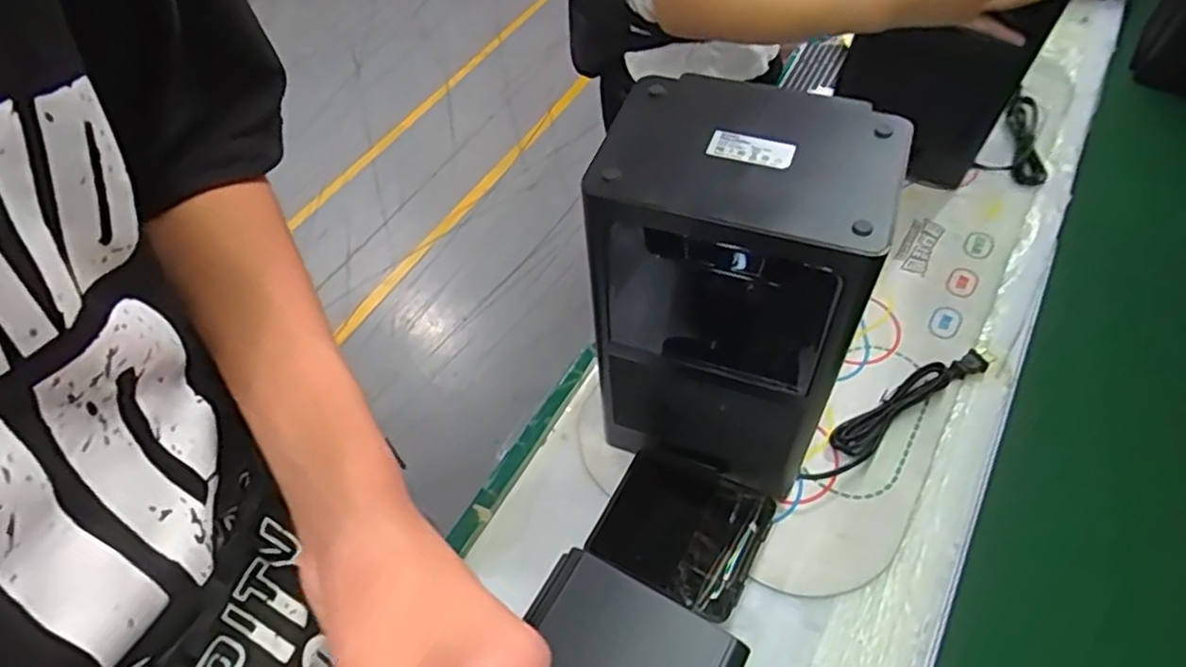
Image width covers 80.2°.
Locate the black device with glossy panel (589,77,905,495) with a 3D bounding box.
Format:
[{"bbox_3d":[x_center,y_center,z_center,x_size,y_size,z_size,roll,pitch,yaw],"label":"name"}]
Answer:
[{"bbox_3d":[0.105,-0.025,0.588,0.187,0.337,0.166,18,62,12],"label":"black device with glossy panel"}]

